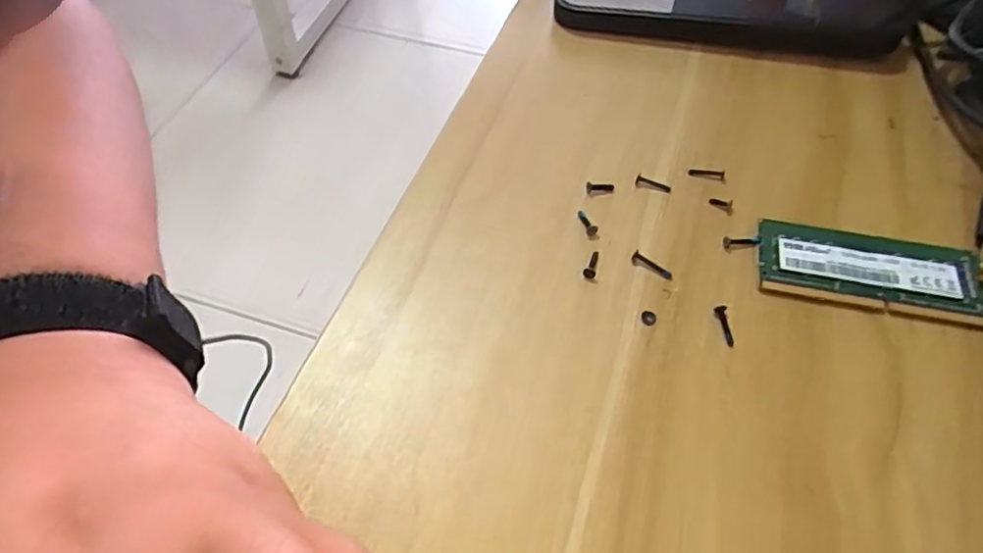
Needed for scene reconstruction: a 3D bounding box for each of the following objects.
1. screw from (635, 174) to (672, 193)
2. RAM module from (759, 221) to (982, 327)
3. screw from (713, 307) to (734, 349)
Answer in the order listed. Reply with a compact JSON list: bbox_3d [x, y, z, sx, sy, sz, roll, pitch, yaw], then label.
[{"bbox_3d":[0.058,-0.033,0.232,0.013,0.004,0.004,18,56,14],"label":"screw"},{"bbox_3d":[0.122,-0.002,0.209,0.068,0.004,0.028,10,54,7],"label":"RAM module"},{"bbox_3d":[0.071,0.015,0.198,0.004,0.004,0.013,-2,53,0],"label":"screw"}]

